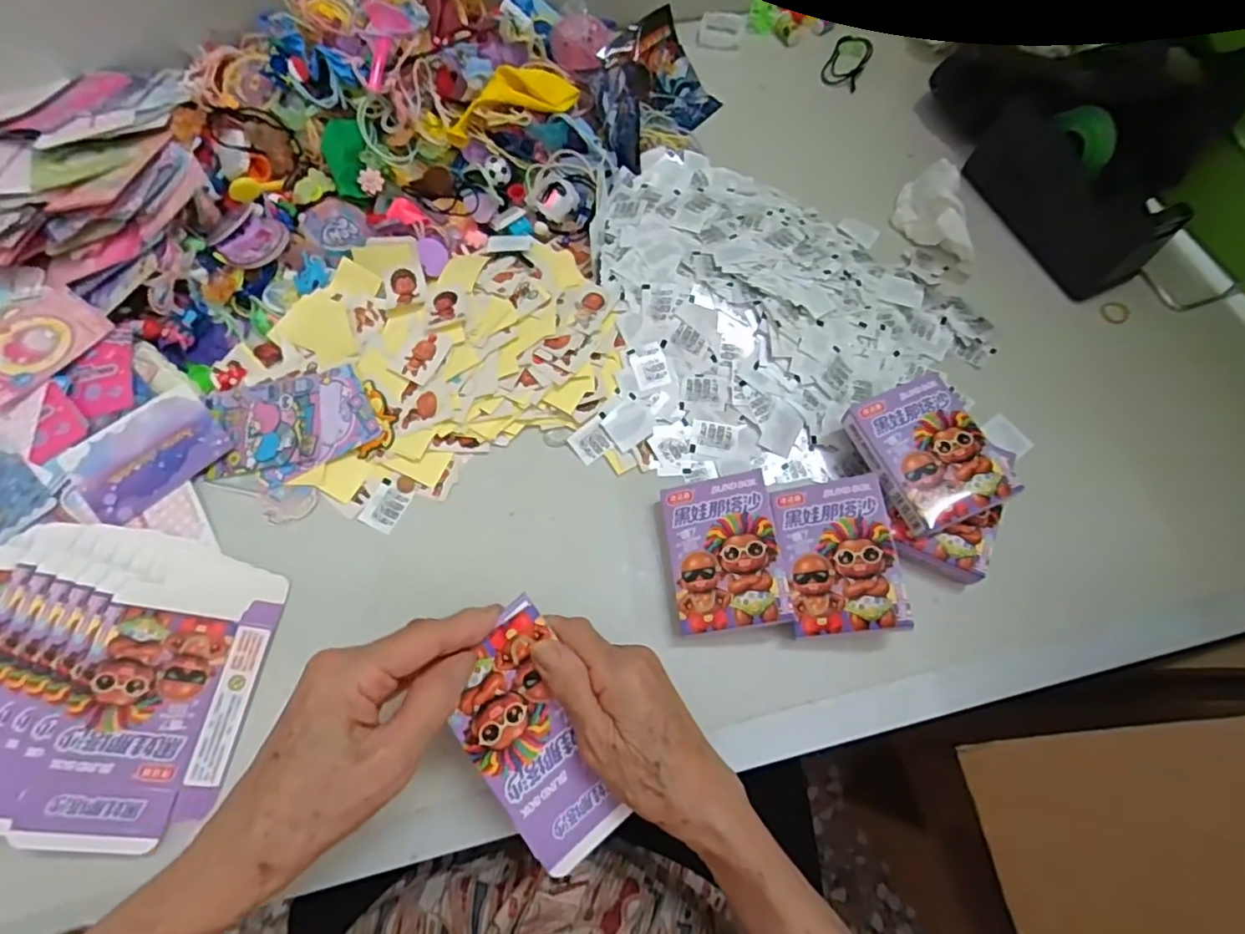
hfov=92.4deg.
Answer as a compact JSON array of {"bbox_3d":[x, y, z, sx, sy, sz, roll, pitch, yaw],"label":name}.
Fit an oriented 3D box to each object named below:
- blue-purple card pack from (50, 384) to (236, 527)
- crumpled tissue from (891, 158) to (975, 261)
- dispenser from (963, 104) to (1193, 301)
[{"bbox_3d":[-0.312,-0.007,0.391,0.091,0.007,0.062,-41,75,-16],"label":"blue-purple card pack"},{"bbox_3d":[0.245,-0.196,0.465,0.041,0.039,0.089,-12,73,-9],"label":"crumpled tissue"},{"bbox_3d":[0.333,-0.208,0.454,0.056,0.074,0.152,-26,72,-11],"label":"dispenser"}]

